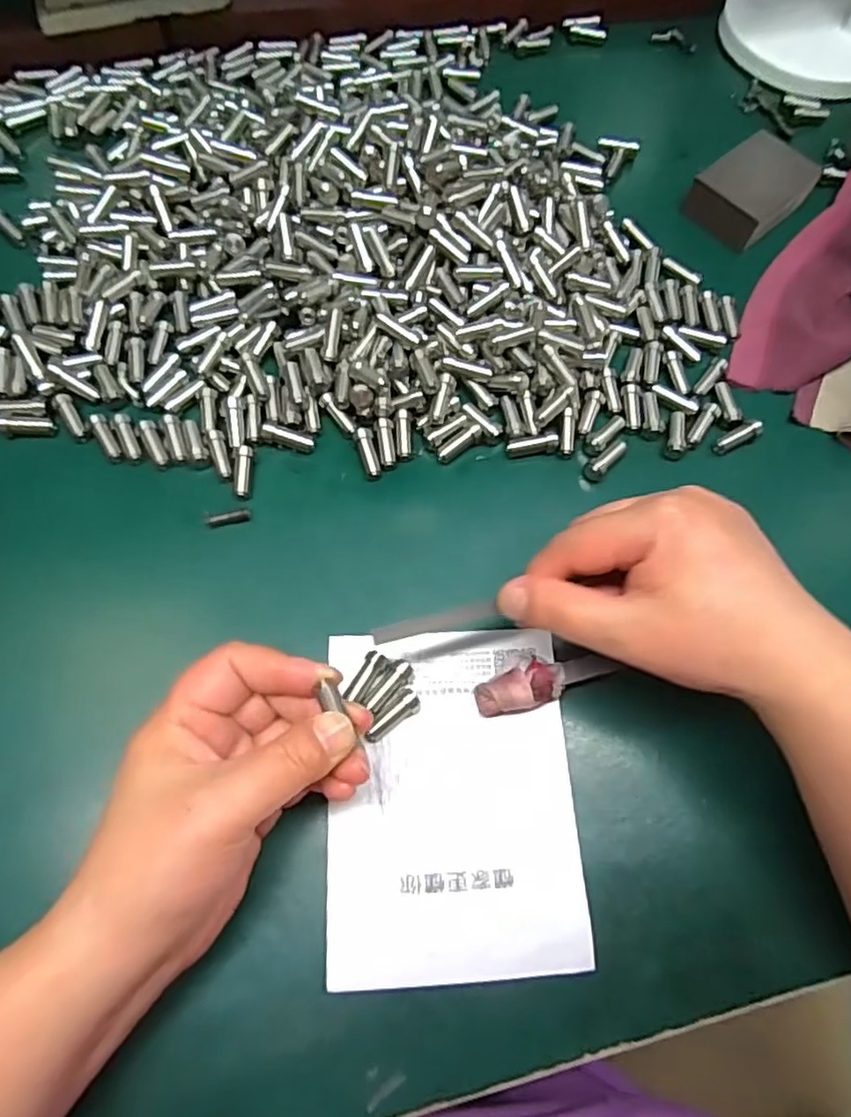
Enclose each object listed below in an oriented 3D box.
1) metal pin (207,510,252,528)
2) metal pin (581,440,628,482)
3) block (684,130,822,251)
[{"bbox_3d":[-0.099,-0.020,0.321,0.021,0.004,0.005,-16,70,-8],"label":"metal pin"},{"bbox_3d":[0.096,-0.053,0.340,0.011,0.007,0.027,43,73,14],"label":"metal pin"},{"bbox_3d":[0.211,-0.236,0.409,0.072,0.028,0.049,-36,74,-15],"label":"block"}]

